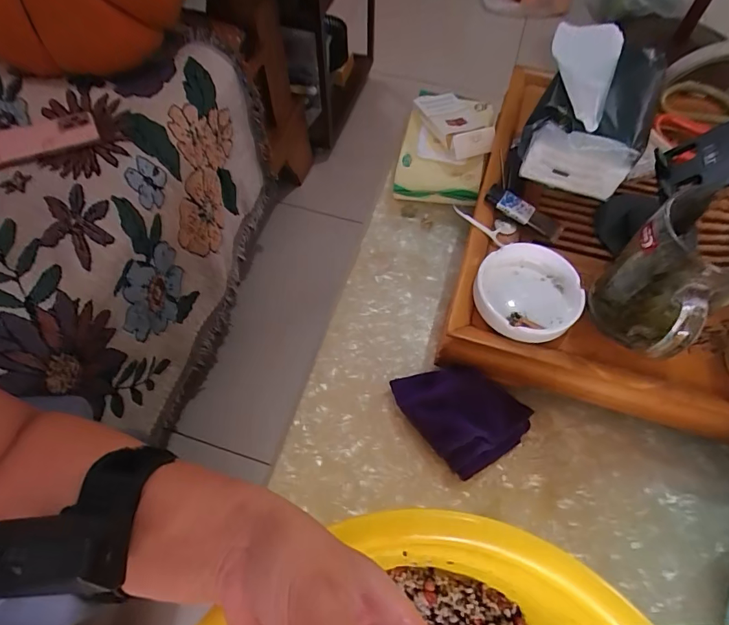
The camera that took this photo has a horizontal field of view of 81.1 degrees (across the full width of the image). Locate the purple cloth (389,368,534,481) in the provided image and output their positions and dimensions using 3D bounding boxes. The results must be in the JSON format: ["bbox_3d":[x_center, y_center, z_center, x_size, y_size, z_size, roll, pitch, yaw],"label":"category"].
[{"bbox_3d":[0.086,0.087,0.387,0.082,0.039,0.105,-36,67,-17],"label":"purple cloth"}]

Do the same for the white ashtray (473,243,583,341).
[{"bbox_3d":[0.139,-0.018,0.369,0.085,0.024,0.088,0,62,1],"label":"white ashtray"}]

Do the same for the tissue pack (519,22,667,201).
[{"bbox_3d":[0.212,-0.193,0.392,0.101,0.090,0.142,21,64,12],"label":"tissue pack"}]

